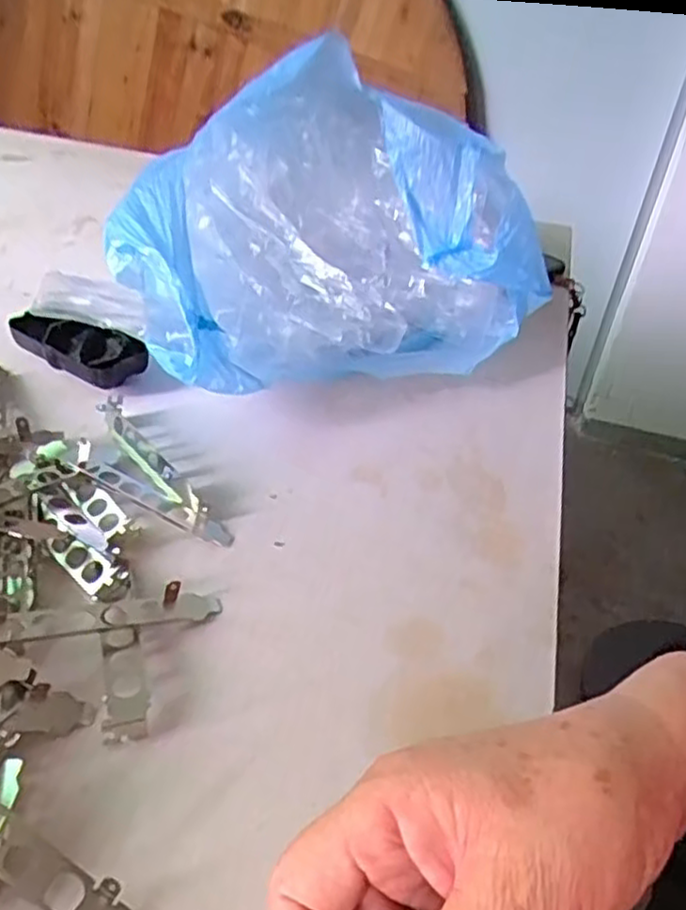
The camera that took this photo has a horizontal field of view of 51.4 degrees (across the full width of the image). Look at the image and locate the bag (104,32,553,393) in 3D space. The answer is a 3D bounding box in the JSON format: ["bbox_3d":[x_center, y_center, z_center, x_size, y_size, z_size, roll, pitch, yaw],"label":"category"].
[{"bbox_3d":[-0.028,-0.174,0.564,0.337,0.191,0.236,-13,42,-25],"label":"bag"}]

